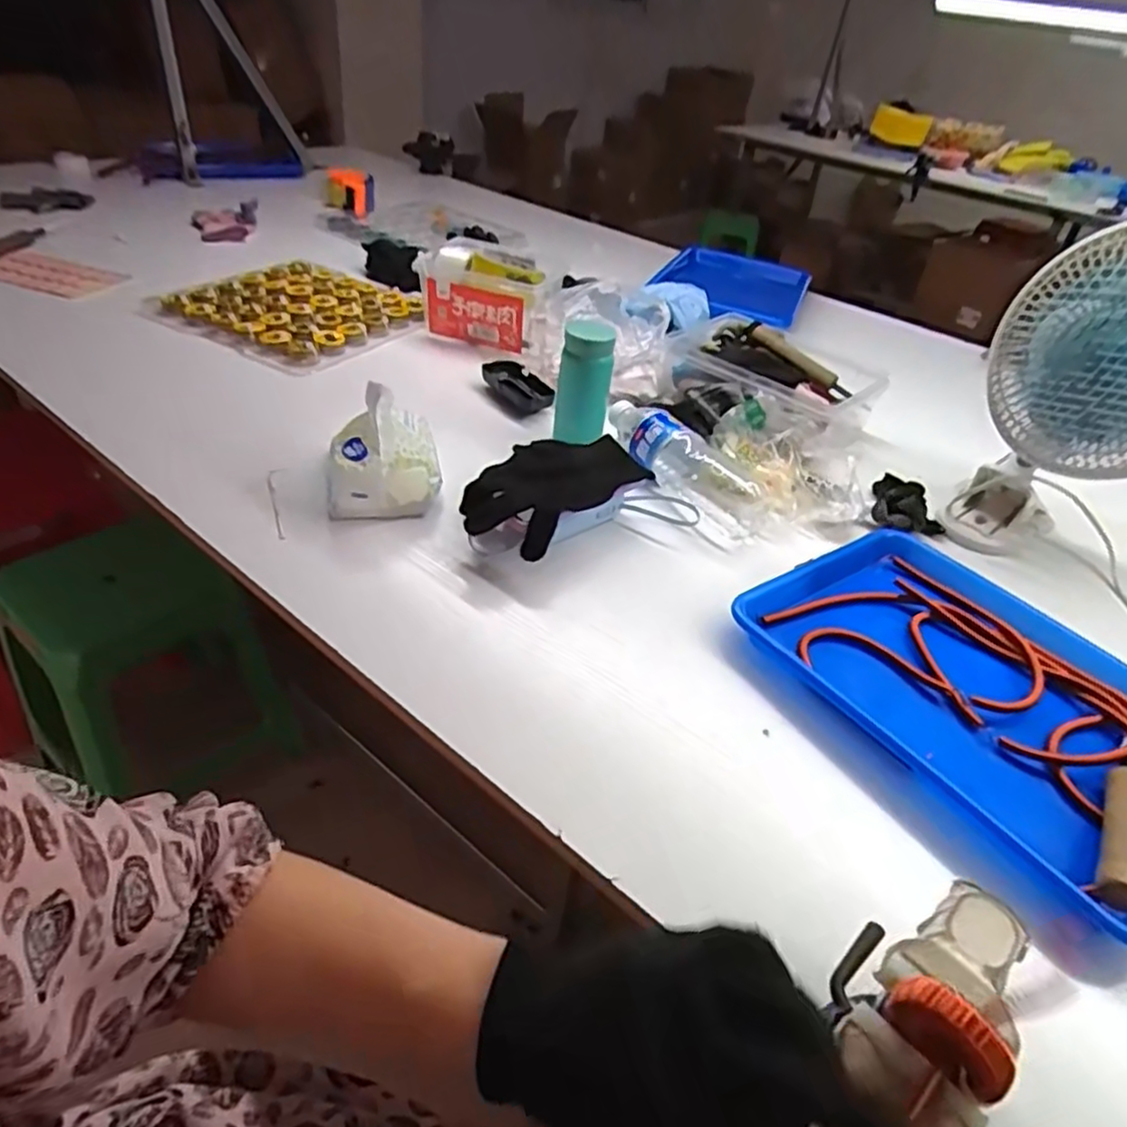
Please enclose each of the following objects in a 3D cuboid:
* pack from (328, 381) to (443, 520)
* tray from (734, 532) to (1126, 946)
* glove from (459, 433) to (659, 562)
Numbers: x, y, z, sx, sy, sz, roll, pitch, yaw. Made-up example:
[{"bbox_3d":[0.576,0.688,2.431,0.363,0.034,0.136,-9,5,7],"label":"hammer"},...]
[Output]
[{"bbox_3d":[-0.169,-0.106,0.668,0.102,0.099,0.107,-3,39,-13],"label":"pack"},{"bbox_3d":[0.326,0.095,0.550,0.249,0.029,0.332,-22,46,-31],"label":"tray"},{"bbox_3d":[-0.011,-0.072,0.653,0.105,0.031,0.186,32,44,26],"label":"glove"}]

